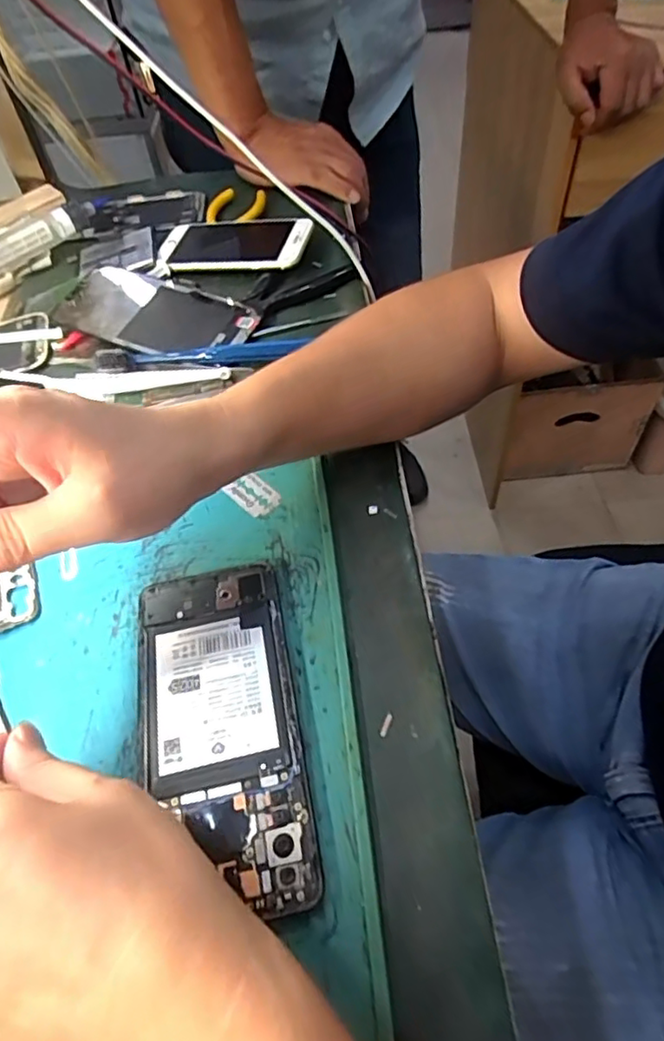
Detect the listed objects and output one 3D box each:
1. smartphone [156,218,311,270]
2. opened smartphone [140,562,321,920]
[{"bbox_3d":[-0.085,-0.240,0.511,0.136,0.008,0.078,13,58,21],"label":"smartphone"},{"bbox_3d":[-0.051,0.091,0.269,0.068,0.008,0.154,-12,53,-5],"label":"opened smartphone"}]

